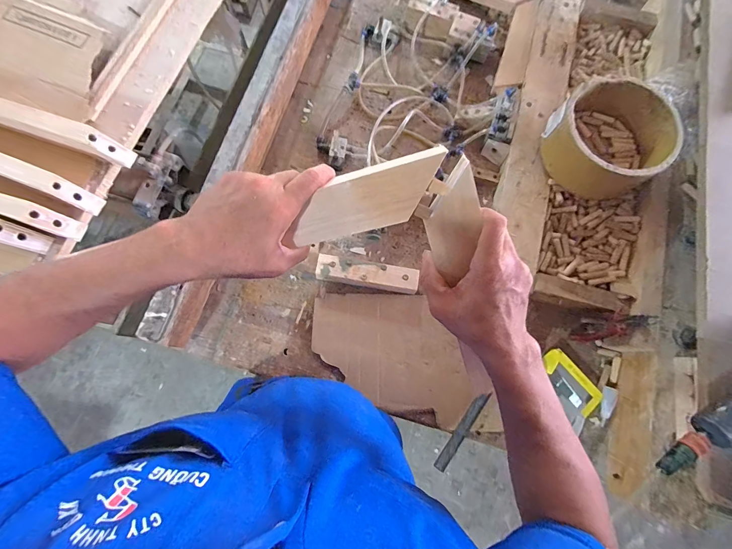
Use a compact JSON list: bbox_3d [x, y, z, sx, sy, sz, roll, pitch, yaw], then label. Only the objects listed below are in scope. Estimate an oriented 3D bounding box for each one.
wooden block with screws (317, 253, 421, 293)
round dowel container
[{"bbox_3d":[0.002,-0.001,0.711,0.204,0.023,0.051,10,75,1],"label":"wooden block with screws"},{"bbox_3d":[0.492,-0.274,0.711,0.188,0.113,0.224,-24,78,-8],"label":"round dowel container"}]

